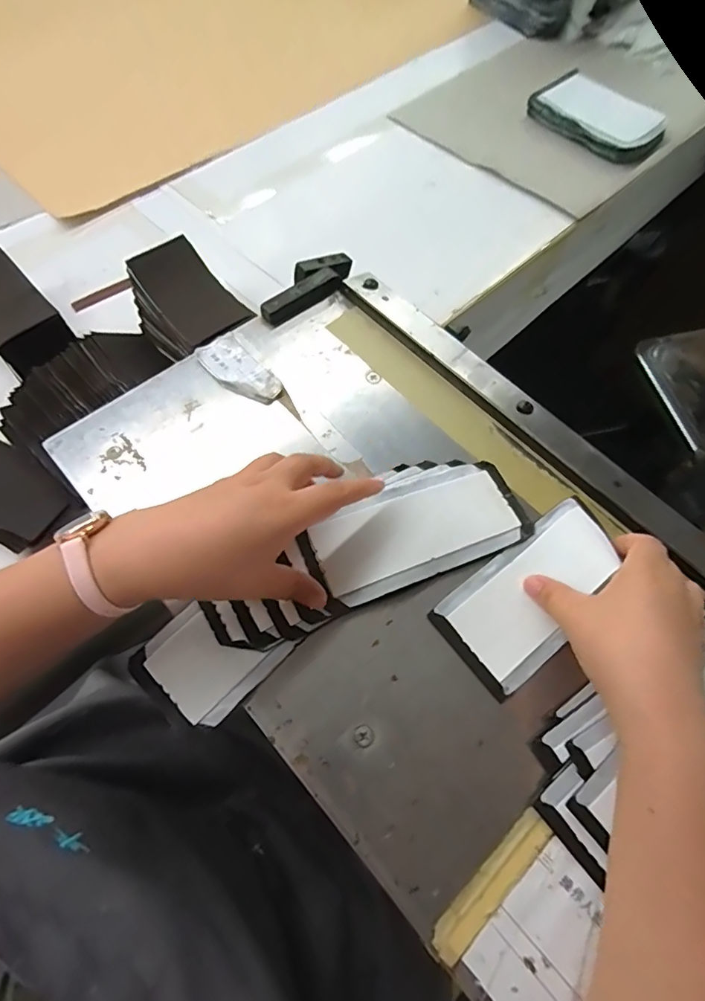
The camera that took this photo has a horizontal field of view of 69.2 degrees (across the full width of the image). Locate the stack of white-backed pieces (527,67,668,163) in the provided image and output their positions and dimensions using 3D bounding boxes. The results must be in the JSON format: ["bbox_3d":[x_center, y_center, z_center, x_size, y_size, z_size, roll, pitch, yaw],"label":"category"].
[{"bbox_3d":[0.387,-0.604,0.805,0.200,0.034,0.124,37,68,14],"label":"stack of white-backed pieces"}]

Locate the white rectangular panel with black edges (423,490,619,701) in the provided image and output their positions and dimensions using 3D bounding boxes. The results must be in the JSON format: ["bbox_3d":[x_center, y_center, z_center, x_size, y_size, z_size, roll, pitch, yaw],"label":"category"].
[{"bbox_3d":[0.124,0.059,0.352,0.142,0.007,0.070,-43,73,-15],"label":"white rectangular panel with black edges"}]

